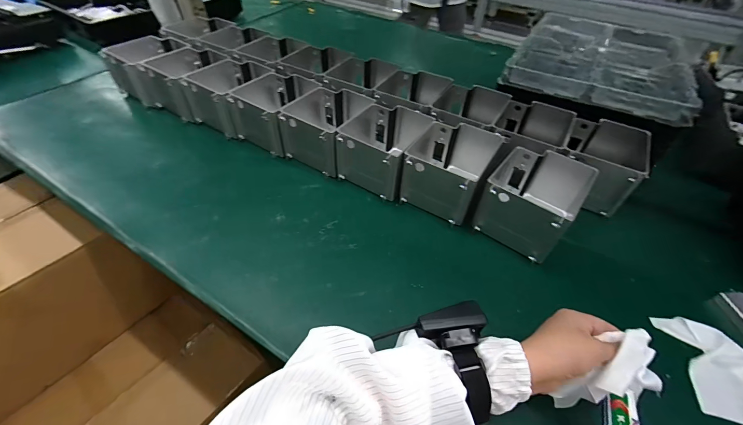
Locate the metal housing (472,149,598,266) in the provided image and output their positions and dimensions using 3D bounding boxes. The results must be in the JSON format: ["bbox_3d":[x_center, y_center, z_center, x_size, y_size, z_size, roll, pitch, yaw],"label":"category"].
[{"bbox_3d":[0.268,-0.027,0.542,0.139,0.100,0.173,32,53,23],"label":"metal housing"}]

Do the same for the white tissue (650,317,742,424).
[{"bbox_3d":[0.460,0.221,0.394,0.105,0.033,0.187,-4,48,-7],"label":"white tissue"}]

